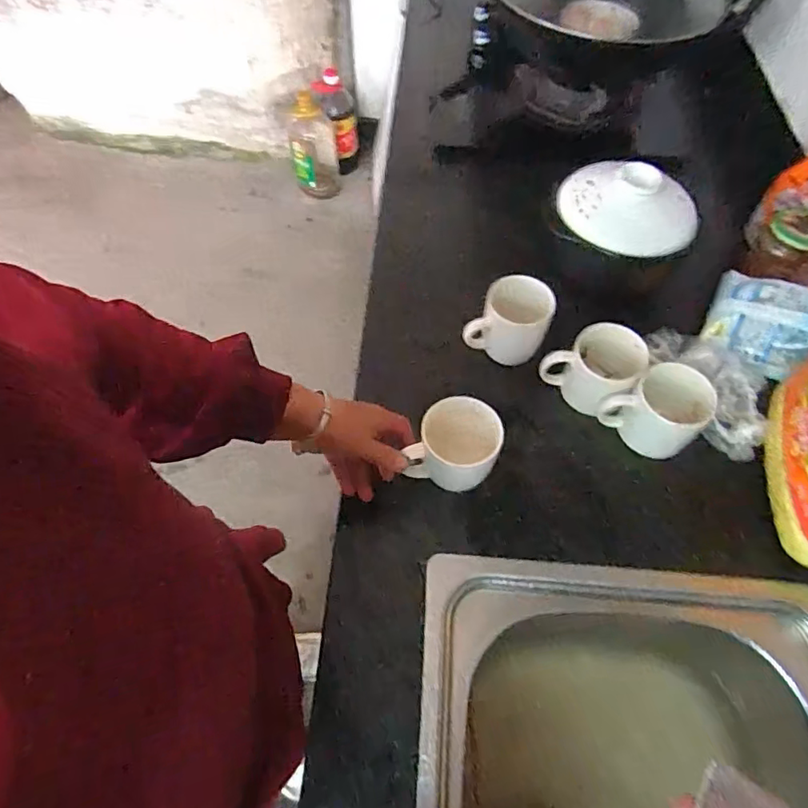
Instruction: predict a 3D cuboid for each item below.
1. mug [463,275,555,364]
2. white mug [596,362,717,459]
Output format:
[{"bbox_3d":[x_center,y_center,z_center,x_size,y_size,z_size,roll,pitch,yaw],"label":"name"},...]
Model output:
[{"bbox_3d":[0.121,-0.092,0.641,0.092,0.090,0.081,12,59,6],"label":"mug"},{"bbox_3d":[0.276,0.003,0.589,0.096,0.074,0.071,34,64,18],"label":"white mug"}]

